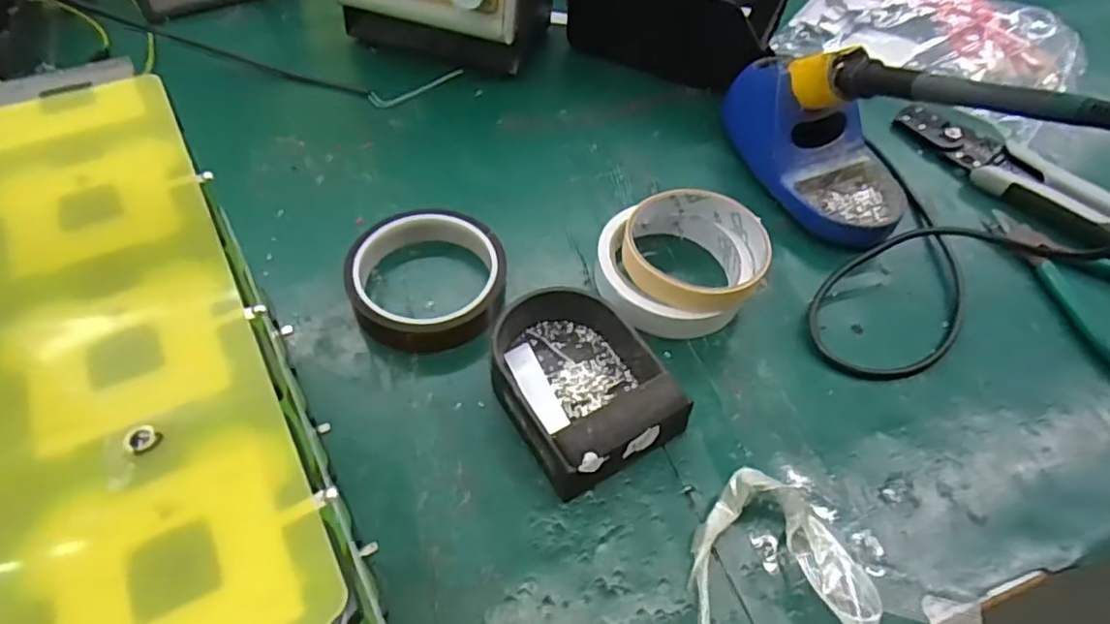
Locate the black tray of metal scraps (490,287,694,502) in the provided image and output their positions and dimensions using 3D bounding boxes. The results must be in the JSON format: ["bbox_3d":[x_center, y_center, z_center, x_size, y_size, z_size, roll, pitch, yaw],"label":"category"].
[{"bbox_3d":[0.013,0.032,0.340,0.078,0.036,0.102,-24,59,-19],"label":"black tray of metal scraps"}]

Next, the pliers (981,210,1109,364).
[{"bbox_3d":[0.363,-0.017,0.416,0.103,0.012,0.149,-13,56,-12],"label":"pliers"}]

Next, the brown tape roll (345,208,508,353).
[{"bbox_3d":[-0.074,-0.021,0.382,0.090,0.024,0.090,2,55,-2],"label":"brown tape roll"}]

